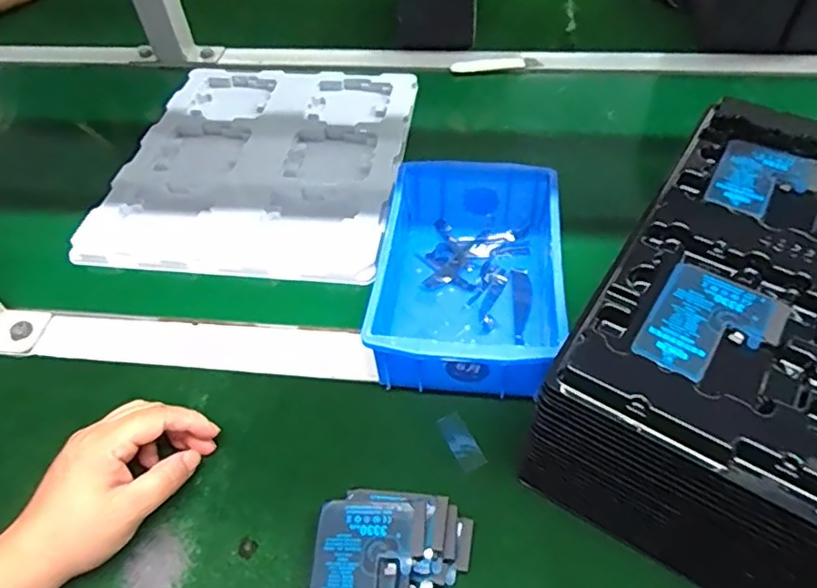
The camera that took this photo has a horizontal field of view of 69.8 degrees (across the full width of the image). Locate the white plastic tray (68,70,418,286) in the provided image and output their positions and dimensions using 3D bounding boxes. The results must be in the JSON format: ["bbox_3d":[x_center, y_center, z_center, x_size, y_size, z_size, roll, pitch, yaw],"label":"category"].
[{"bbox_3d":[-0.146,-0.142,0.601,0.274,0.015,0.316,3,50,8],"label":"white plastic tray"}]

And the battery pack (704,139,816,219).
[{"bbox_3d":[0.230,-0.072,0.377,0.059,0.004,0.084,28,54,20],"label":"battery pack"}]

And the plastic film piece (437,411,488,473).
[{"bbox_3d":[0.036,0.100,0.397,0.018,0.004,0.041,-18,53,-20],"label":"plastic film piece"}]

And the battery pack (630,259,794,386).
[{"bbox_3d":[0.159,0.017,0.305,0.059,0.005,0.077,29,57,25],"label":"battery pack"}]

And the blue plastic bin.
[{"bbox_3d":[0.046,-0.021,0.451,0.130,0.061,0.200,4,50,7],"label":"blue plastic bin"}]

